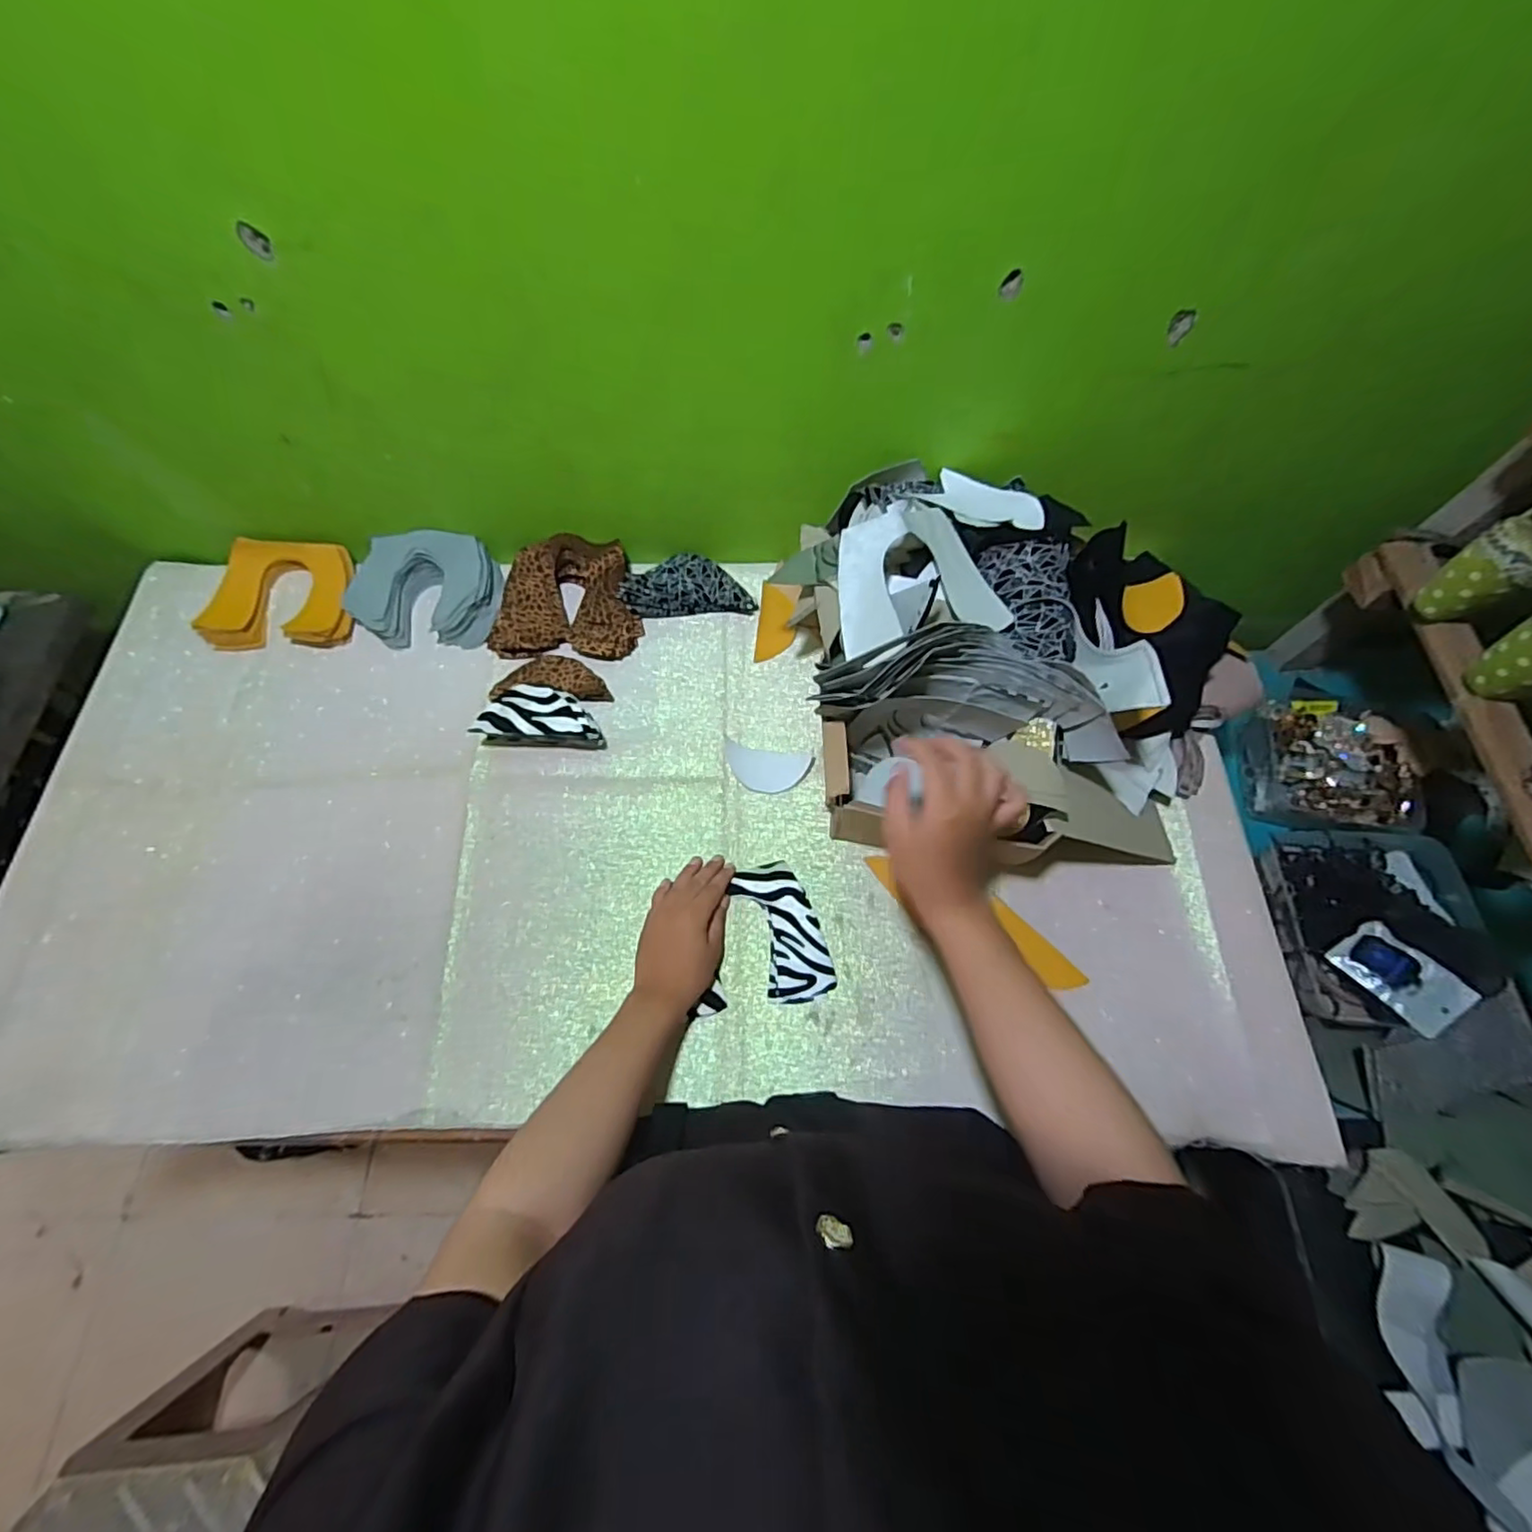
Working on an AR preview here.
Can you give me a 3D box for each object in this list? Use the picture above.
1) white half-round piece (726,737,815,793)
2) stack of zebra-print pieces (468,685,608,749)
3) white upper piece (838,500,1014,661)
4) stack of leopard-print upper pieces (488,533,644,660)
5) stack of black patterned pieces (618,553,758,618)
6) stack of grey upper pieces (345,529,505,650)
[{"bbox_3d":[-0.001,0.003,0.669,0.090,0.009,0.046,13,67,5],"label":"white half-round piece"},{"bbox_3d":[-0.233,-0.048,0.669,0.127,0.053,0.054,5,67,2],"label":"stack of zebra-print pieces"},{"bbox_3d":[0.123,-0.170,0.563,0.152,0.069,0.129,-20,68,-9],"label":"white upper piece"},{"bbox_3d":[-0.225,-0.192,0.732,0.164,0.055,0.137,3,67,1],"label":"stack of leopard-print upper pieces"},{"bbox_3d":[-0.090,-0.210,0.751,0.150,0.037,0.074,-4,67,-2],"label":"stack of black patterned pieces"},{"bbox_3d":[-0.387,-0.200,0.732,0.160,0.053,0.121,-2,67,-1],"label":"stack of grey upper pieces"}]

